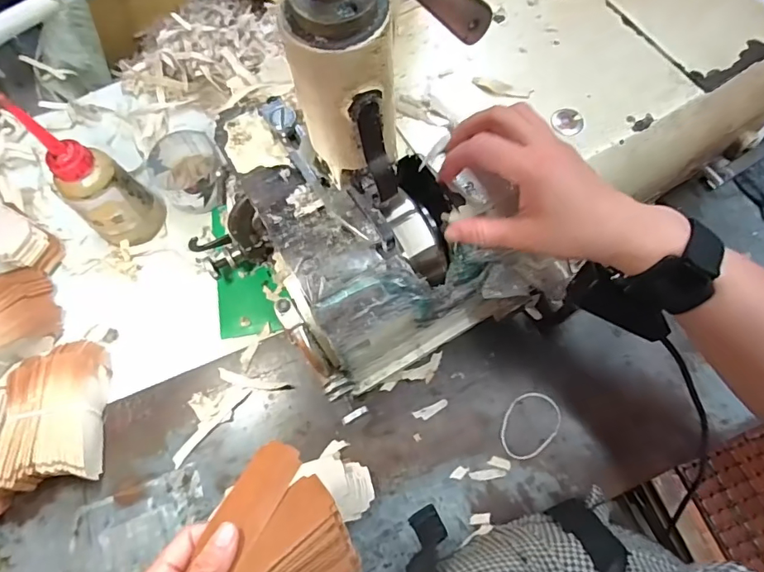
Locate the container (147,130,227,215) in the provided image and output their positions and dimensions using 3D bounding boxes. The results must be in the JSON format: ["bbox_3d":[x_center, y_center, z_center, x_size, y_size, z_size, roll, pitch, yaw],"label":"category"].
[{"bbox_3d":[-0.198,-0.114,0.503,0.071,0.042,0.079,-28,72,-7],"label":"container"}]

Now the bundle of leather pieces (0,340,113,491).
[{"bbox_3d":[-0.281,0.110,0.428,0.069,0.049,0.116,-7,71,0],"label":"bundle of leather pieces"}]

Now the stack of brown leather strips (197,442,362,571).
[{"bbox_3d":[-0.071,0.157,0.302,0.090,0.032,0.098,-30,73,-8],"label":"stack of brown leather strips"}]

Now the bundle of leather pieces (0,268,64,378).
[{"bbox_3d":[-0.357,0.041,0.452,0.115,0.036,0.073,-38,74,-10],"label":"bundle of leather pieces"}]

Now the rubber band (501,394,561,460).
[{"bbox_3d":[0.131,0.125,0.437,0.045,0.006,0.062,30,75,12],"label":"rubber band"}]

